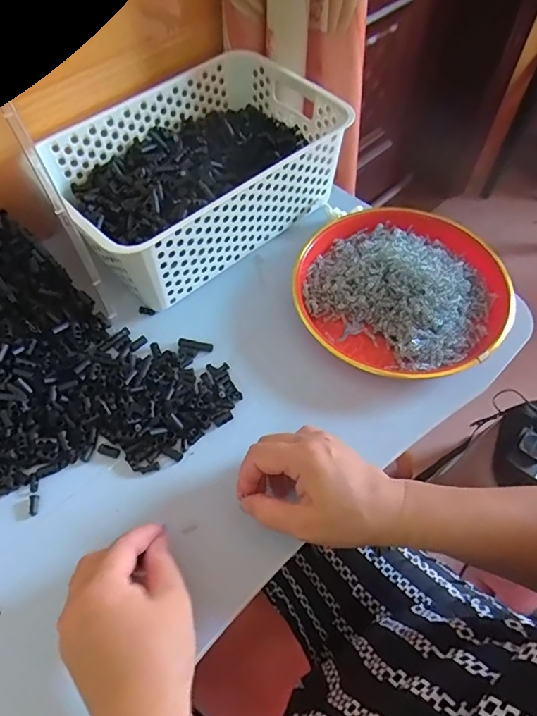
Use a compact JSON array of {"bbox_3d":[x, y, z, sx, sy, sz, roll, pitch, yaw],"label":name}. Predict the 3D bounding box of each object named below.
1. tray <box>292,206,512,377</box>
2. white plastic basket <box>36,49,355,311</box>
[{"bbox_3d":[0.139,-0.070,0.496,0.221,0.057,0.214,16,59,10],"label":"tray"},{"bbox_3d":[-0.080,-0.207,0.526,0.304,0.097,0.199,-36,64,-20],"label":"white plastic basket"}]

